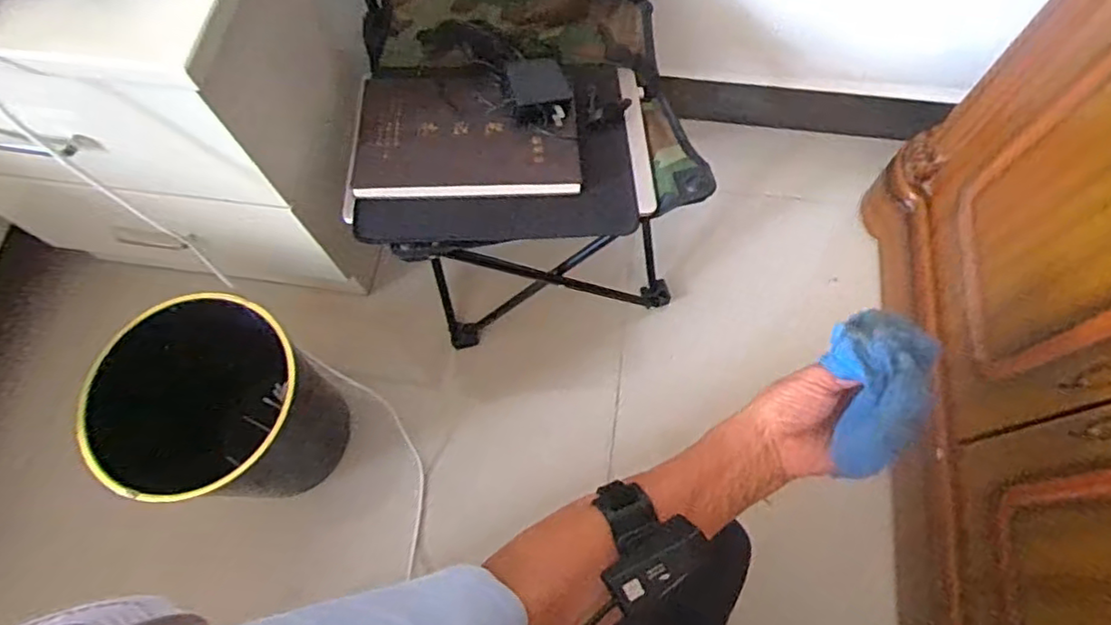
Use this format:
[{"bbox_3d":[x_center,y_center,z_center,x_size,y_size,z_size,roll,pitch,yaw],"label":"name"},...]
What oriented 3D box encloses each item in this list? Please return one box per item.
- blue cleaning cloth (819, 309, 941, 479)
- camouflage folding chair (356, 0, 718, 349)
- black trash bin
[{"bbox_3d":[0.240,0.057,0.461,0.075,0.050,0.122,14,70,7],"label":"blue cleaning cloth"},{"bbox_3d":[-0.041,-0.232,0.730,0.359,0.546,0.353,-10,69,-2],"label":"camouflage folding chair"},{"bbox_3d":[-0.395,0.130,0.785,0.222,0.268,0.223,-1,69,2],"label":"black trash bin"}]

